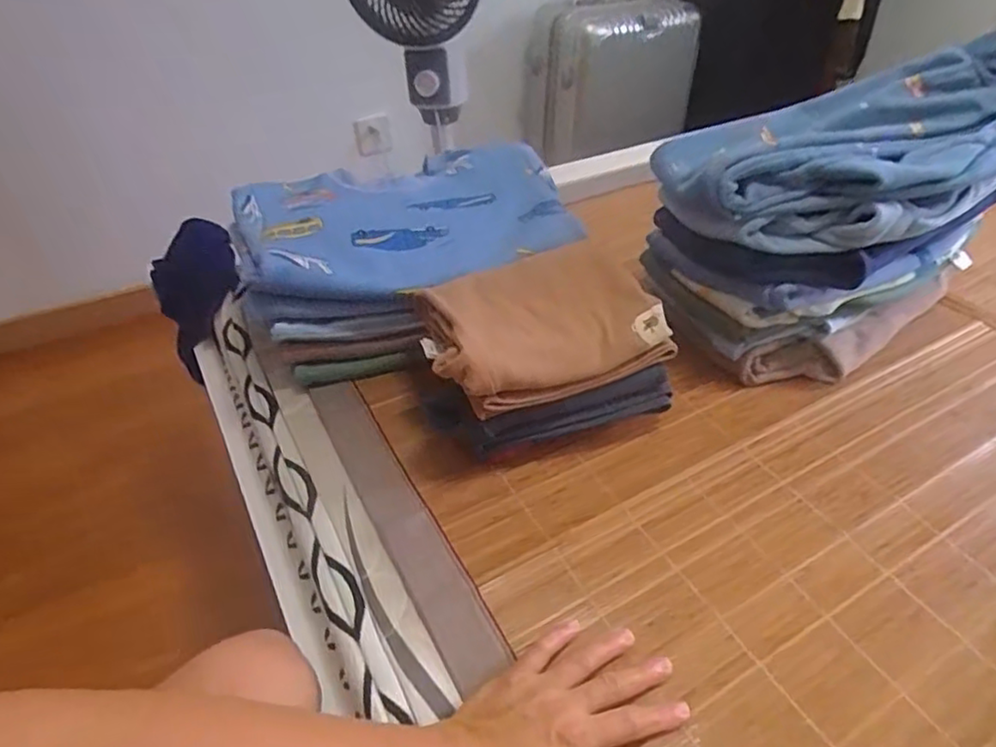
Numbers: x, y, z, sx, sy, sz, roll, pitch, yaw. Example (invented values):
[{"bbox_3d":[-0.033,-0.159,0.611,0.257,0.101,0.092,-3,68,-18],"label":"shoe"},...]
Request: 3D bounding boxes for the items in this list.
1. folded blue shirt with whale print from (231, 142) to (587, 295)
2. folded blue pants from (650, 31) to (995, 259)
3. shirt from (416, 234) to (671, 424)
[{"bbox_3d":[-0.100,-0.165,0.699,0.343,0.054,0.190,-13,42,-13],"label":"folded blue shirt with whale print"},{"bbox_3d":[0.343,-0.220,0.623,0.333,0.125,0.200,-10,41,-10],"label":"folded blue pants"},{"bbox_3d":[0.023,-0.058,0.606,0.208,0.085,0.179,-18,43,-18],"label":"shirt"}]

